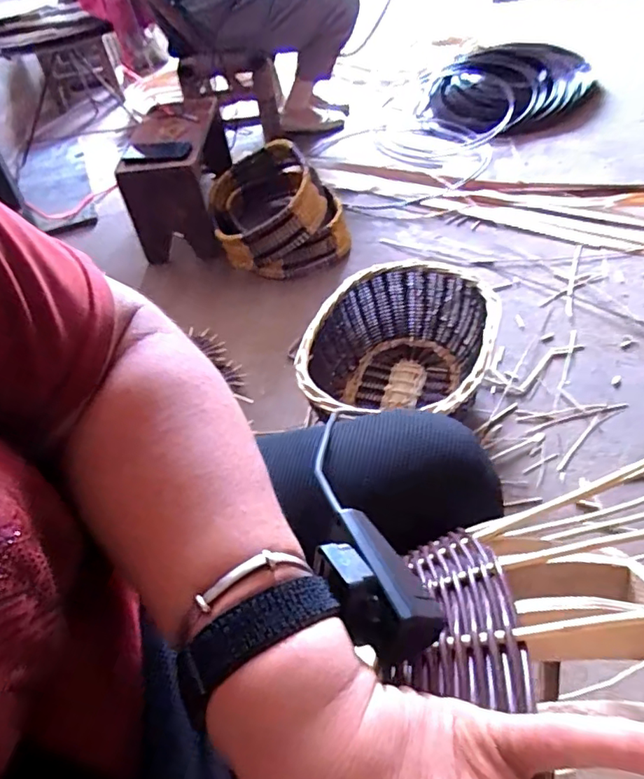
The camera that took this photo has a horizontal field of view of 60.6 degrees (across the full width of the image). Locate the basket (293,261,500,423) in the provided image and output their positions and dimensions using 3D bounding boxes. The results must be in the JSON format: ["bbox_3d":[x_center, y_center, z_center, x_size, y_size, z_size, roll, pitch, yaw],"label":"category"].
[{"bbox_3d":[0.148,-0.063,1.030,0.285,0.164,0.344,17,51,20],"label":"basket"}]

